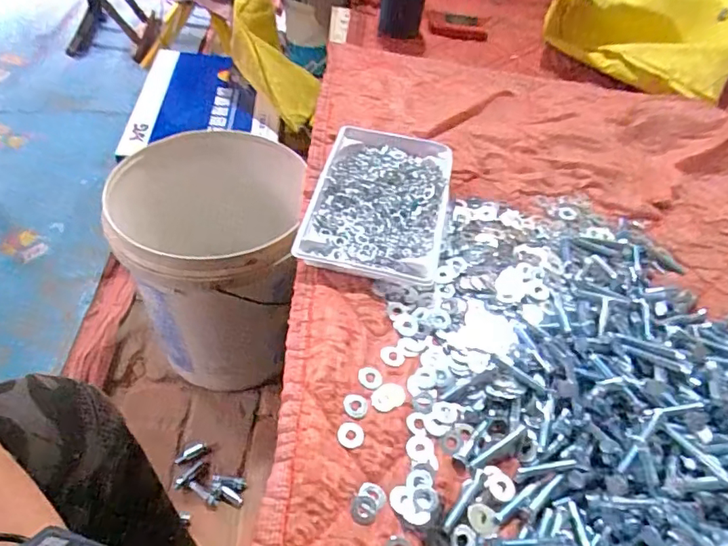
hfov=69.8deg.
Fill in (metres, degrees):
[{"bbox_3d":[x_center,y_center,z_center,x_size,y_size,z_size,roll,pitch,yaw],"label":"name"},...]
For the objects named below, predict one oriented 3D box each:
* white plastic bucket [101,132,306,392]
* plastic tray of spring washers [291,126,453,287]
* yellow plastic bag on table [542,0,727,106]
[{"bbox_3d":[-0.247,-0.011,0.900,0.267,0.340,0.269,1,50,-6],"label":"white plastic bucket"},{"bbox_3d":[0.019,-0.087,0.619,0.153,0.031,0.232,12,50,4],"label":"plastic tray of spring washers"},{"bbox_3d":[0.520,-0.473,0.909,0.320,0.116,0.525,23,53,14],"label":"yellow plastic bag on table"}]

